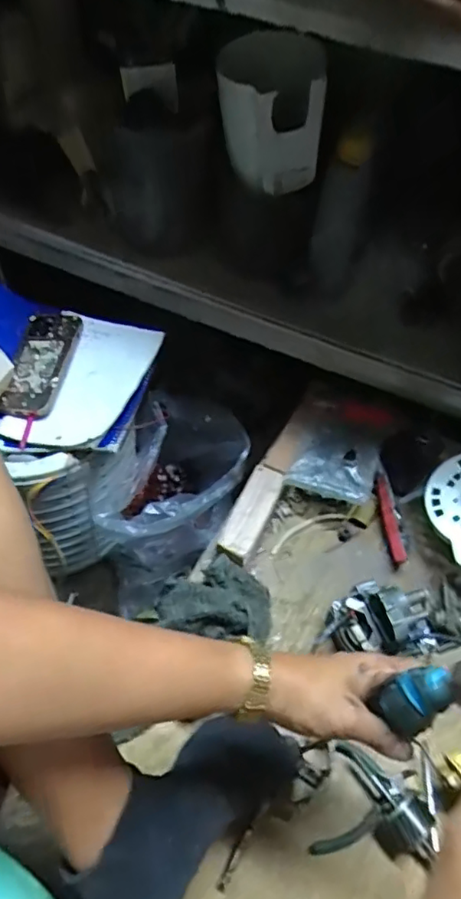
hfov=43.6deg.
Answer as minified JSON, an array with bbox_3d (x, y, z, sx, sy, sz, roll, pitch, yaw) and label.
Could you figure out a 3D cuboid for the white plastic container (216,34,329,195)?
[{"bbox_3d":[0.046,-0.411,0.691,0.122,0.166,0.113,0,54,-4],"label":"white plastic container"}]

